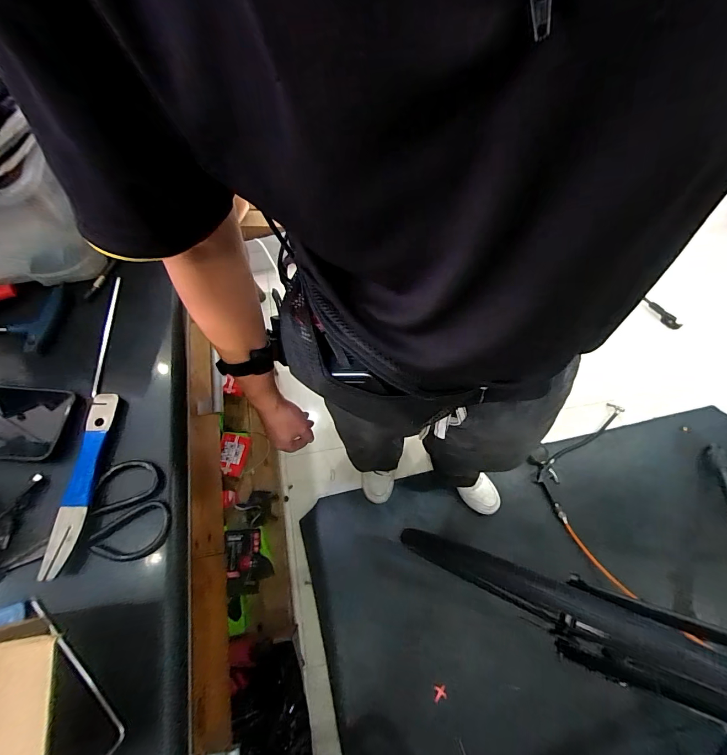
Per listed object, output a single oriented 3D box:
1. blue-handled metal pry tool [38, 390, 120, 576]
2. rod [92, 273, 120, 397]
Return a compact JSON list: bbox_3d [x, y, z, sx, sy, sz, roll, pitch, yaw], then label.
[{"bbox_3d":[-0.280,0.099,0.357,0.029,0.011,0.174,2,69,0],"label":"blue-handled metal pry tool"},{"bbox_3d":[-0.302,-0.052,0.427,0.006,0.009,0.154,-4,69,-1],"label":"rod"}]

